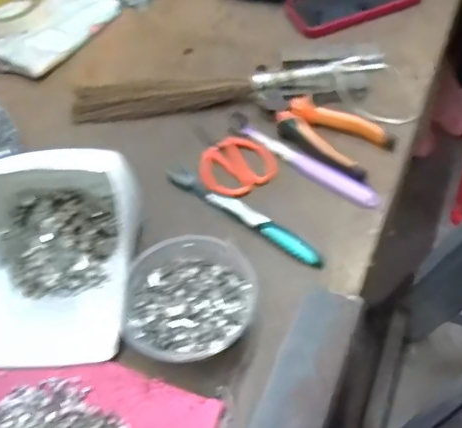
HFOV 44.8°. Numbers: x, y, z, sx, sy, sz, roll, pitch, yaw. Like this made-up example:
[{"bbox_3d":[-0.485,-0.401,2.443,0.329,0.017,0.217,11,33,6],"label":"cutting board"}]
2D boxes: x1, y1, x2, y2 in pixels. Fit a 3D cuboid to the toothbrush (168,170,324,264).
[{"bbox_3d":[0.008,-0.004,0.524,0.181,0.009,0.017,33,62,25],"label":"toothbrush"}]

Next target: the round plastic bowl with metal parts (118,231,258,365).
[{"bbox_3d":[-0.034,0.071,0.453,0.105,0.039,0.103,-2,53,2],"label":"round plastic bowl with metal parts"}]

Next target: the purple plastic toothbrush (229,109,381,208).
[{"bbox_3d":[0.067,-0.057,0.562,0.185,0.011,0.022,36,63,26],"label":"purple plastic toothbrush"}]

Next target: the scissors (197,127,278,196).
[{"bbox_3d":[-0.005,-0.060,0.587,0.072,0.016,0.113,-30,57,-18],"label":"scissors"}]

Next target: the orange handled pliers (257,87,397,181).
[{"bbox_3d":[0.089,-0.091,0.580,0.147,0.020,0.067,30,62,29],"label":"orange handled pliers"}]

